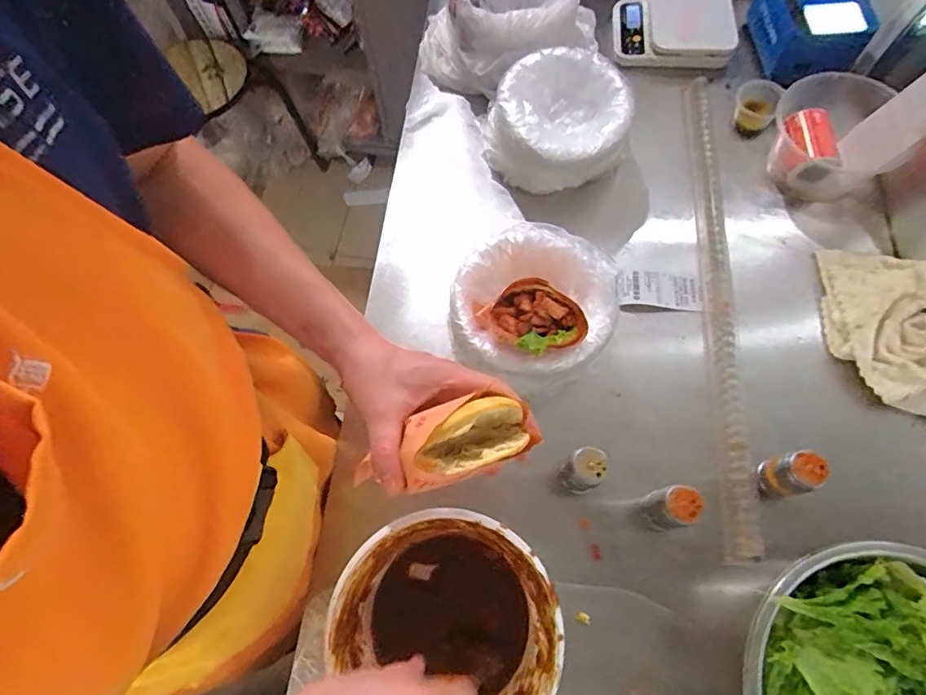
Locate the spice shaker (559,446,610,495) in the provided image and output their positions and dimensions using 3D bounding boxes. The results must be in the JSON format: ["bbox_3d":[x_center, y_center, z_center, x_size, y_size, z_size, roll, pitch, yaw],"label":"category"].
[{"bbox_3d":[0.132,0.133,0.562,0.041,0.084,0.040,-1,68,2],"label":"spice shaker"}]

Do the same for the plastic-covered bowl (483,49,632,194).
[{"bbox_3d":[0.129,-0.313,0.729,0.191,0.102,0.169,26,72,12],"label":"plastic-covered bowl"}]

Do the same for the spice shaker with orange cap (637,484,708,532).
[{"bbox_3d":[0.216,0.169,0.543,0.041,0.087,0.040,-1,68,2],"label":"spice shaker with orange cap"}]

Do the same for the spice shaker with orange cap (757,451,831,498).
[{"bbox_3d":[0.349,0.137,0.556,0.037,0.079,0.039,-1,68,2],"label":"spice shaker with orange cap"}]

